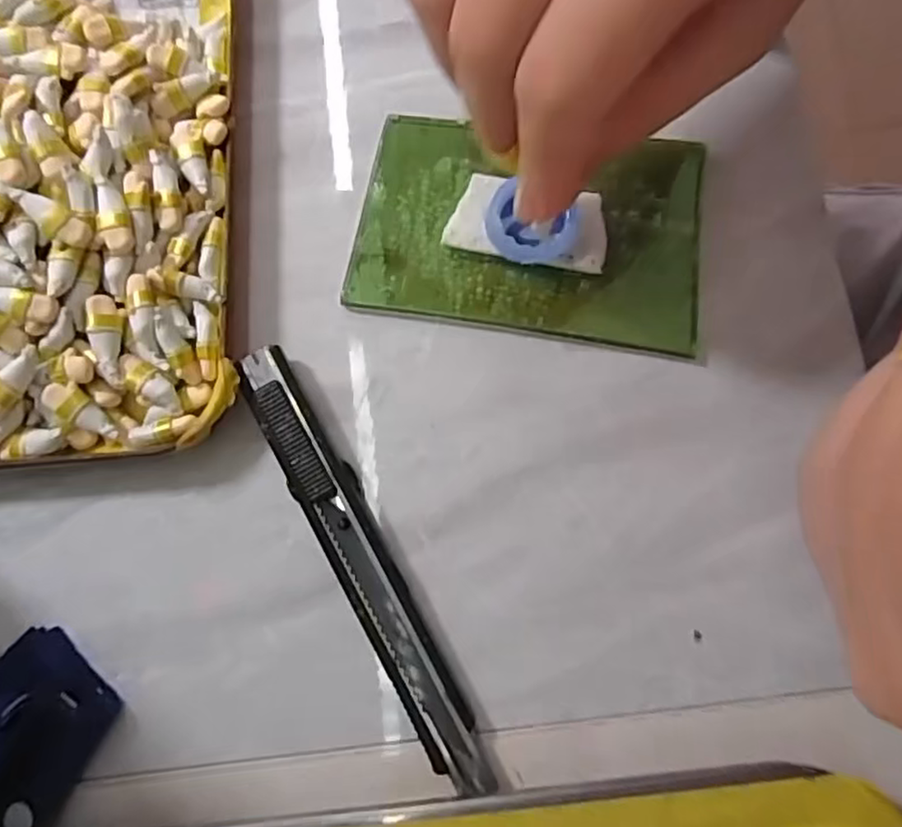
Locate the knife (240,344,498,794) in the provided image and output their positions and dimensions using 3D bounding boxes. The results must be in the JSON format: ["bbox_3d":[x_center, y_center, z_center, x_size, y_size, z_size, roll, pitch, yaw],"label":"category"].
[{"bbox_3d":[-0.024,0.040,0.177,0.015,0.011,0.130,-30,81,-4],"label":"knife"}]

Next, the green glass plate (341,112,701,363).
[{"bbox_3d":[0.024,-0.056,0.197,0.102,0.005,0.064,8,80,2],"label":"green glass plate"}]

